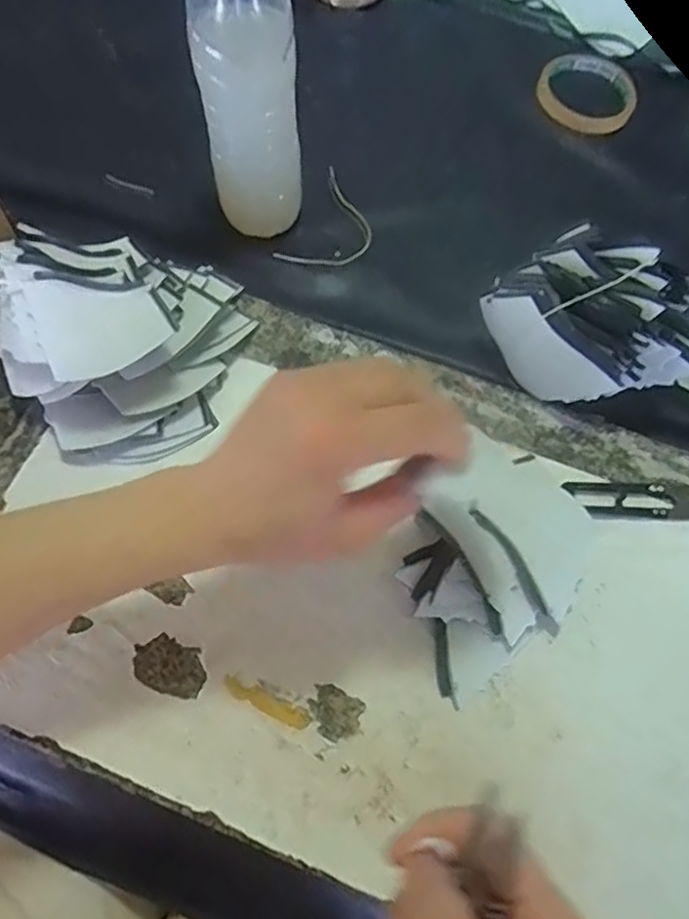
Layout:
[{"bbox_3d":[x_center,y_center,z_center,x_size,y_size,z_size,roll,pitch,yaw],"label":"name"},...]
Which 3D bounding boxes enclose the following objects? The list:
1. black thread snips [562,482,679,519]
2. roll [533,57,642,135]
[{"bbox_3d":[0.170,0.025,0.406,0.068,0.005,0.022,-2,67,-2],"label":"black thread snips"},{"bbox_3d":[0.217,-0.326,0.585,0.085,0.013,0.087,0,67,-1],"label":"roll"}]

